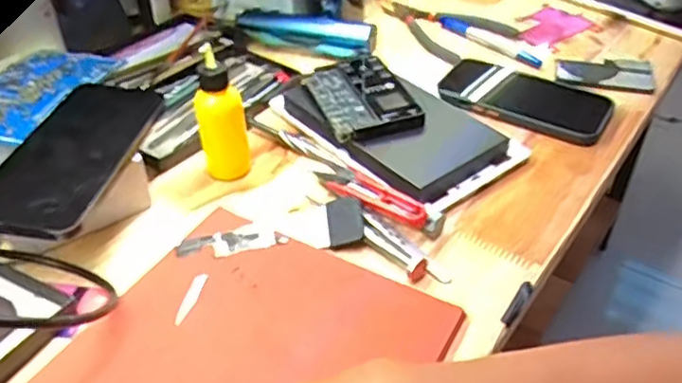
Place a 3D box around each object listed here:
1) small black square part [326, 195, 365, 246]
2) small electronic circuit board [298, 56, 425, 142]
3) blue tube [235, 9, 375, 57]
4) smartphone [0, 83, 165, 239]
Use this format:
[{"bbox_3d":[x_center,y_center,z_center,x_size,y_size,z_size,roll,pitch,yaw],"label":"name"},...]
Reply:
[{"bbox_3d":[0.003,0.020,0.454,0.025,0.009,0.041,-4,44,-6],"label":"small black square part"},{"bbox_3d":[0.017,-0.080,0.541,0.073,0.013,0.109,-21,48,-10],"label":"small electronic circuit board"},{"bbox_3d":[-0.039,-0.167,0.659,0.148,0.037,0.040,14,45,15],"label":"blue tube"},{"bbox_3d":[-0.187,-0.031,0.453,0.078,0.014,0.165,5,42,8],"label":"smartphone"}]

